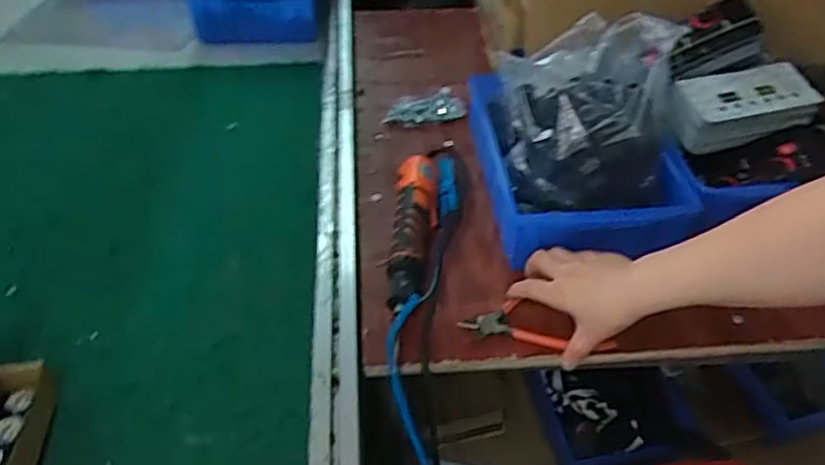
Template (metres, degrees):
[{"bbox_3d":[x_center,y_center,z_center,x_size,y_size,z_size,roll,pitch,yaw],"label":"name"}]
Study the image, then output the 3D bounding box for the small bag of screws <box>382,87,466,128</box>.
[{"bbox_3d":[0.014,-0.185,0.980,0.127,0.016,0.077,-12,46,-18],"label":"small bag of screws"}]

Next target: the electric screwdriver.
[{"bbox_3d":[0.003,-0.003,0.750,0.051,0.037,0.241,2,42,2],"label":"electric screwdriver"}]

